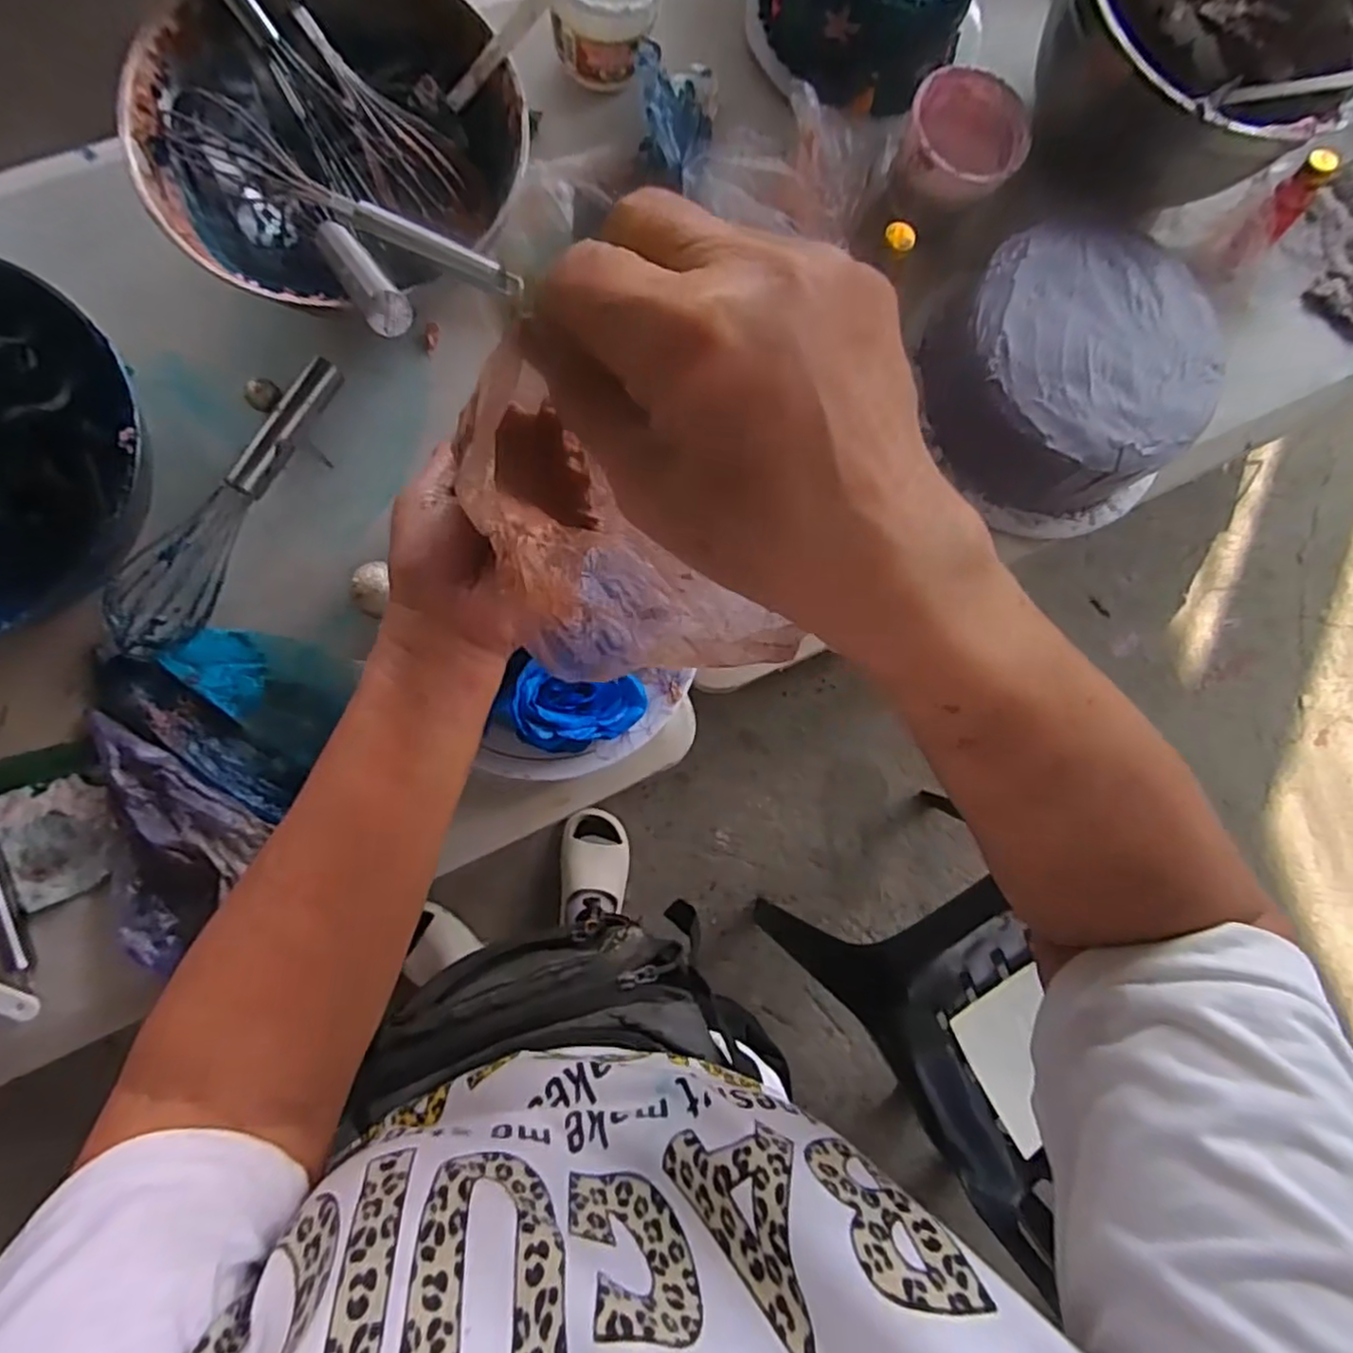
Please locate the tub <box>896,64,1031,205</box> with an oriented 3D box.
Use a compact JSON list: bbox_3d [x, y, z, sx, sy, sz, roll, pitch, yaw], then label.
[{"bbox_3d":[0.224,-0.419,0.569,0.093,0.060,0.104,24,82,-3],"label":"tub"}]

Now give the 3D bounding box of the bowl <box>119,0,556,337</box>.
[{"bbox_3d":[-0.225,-0.354,0.475,0.261,0.135,0.236,19,82,-4],"label":"bowl"}]

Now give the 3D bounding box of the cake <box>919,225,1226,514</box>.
[{"bbox_3d":[0.307,-0.235,0.554,0.192,0.089,0.195,-5,84,-7],"label":"cake"}]

